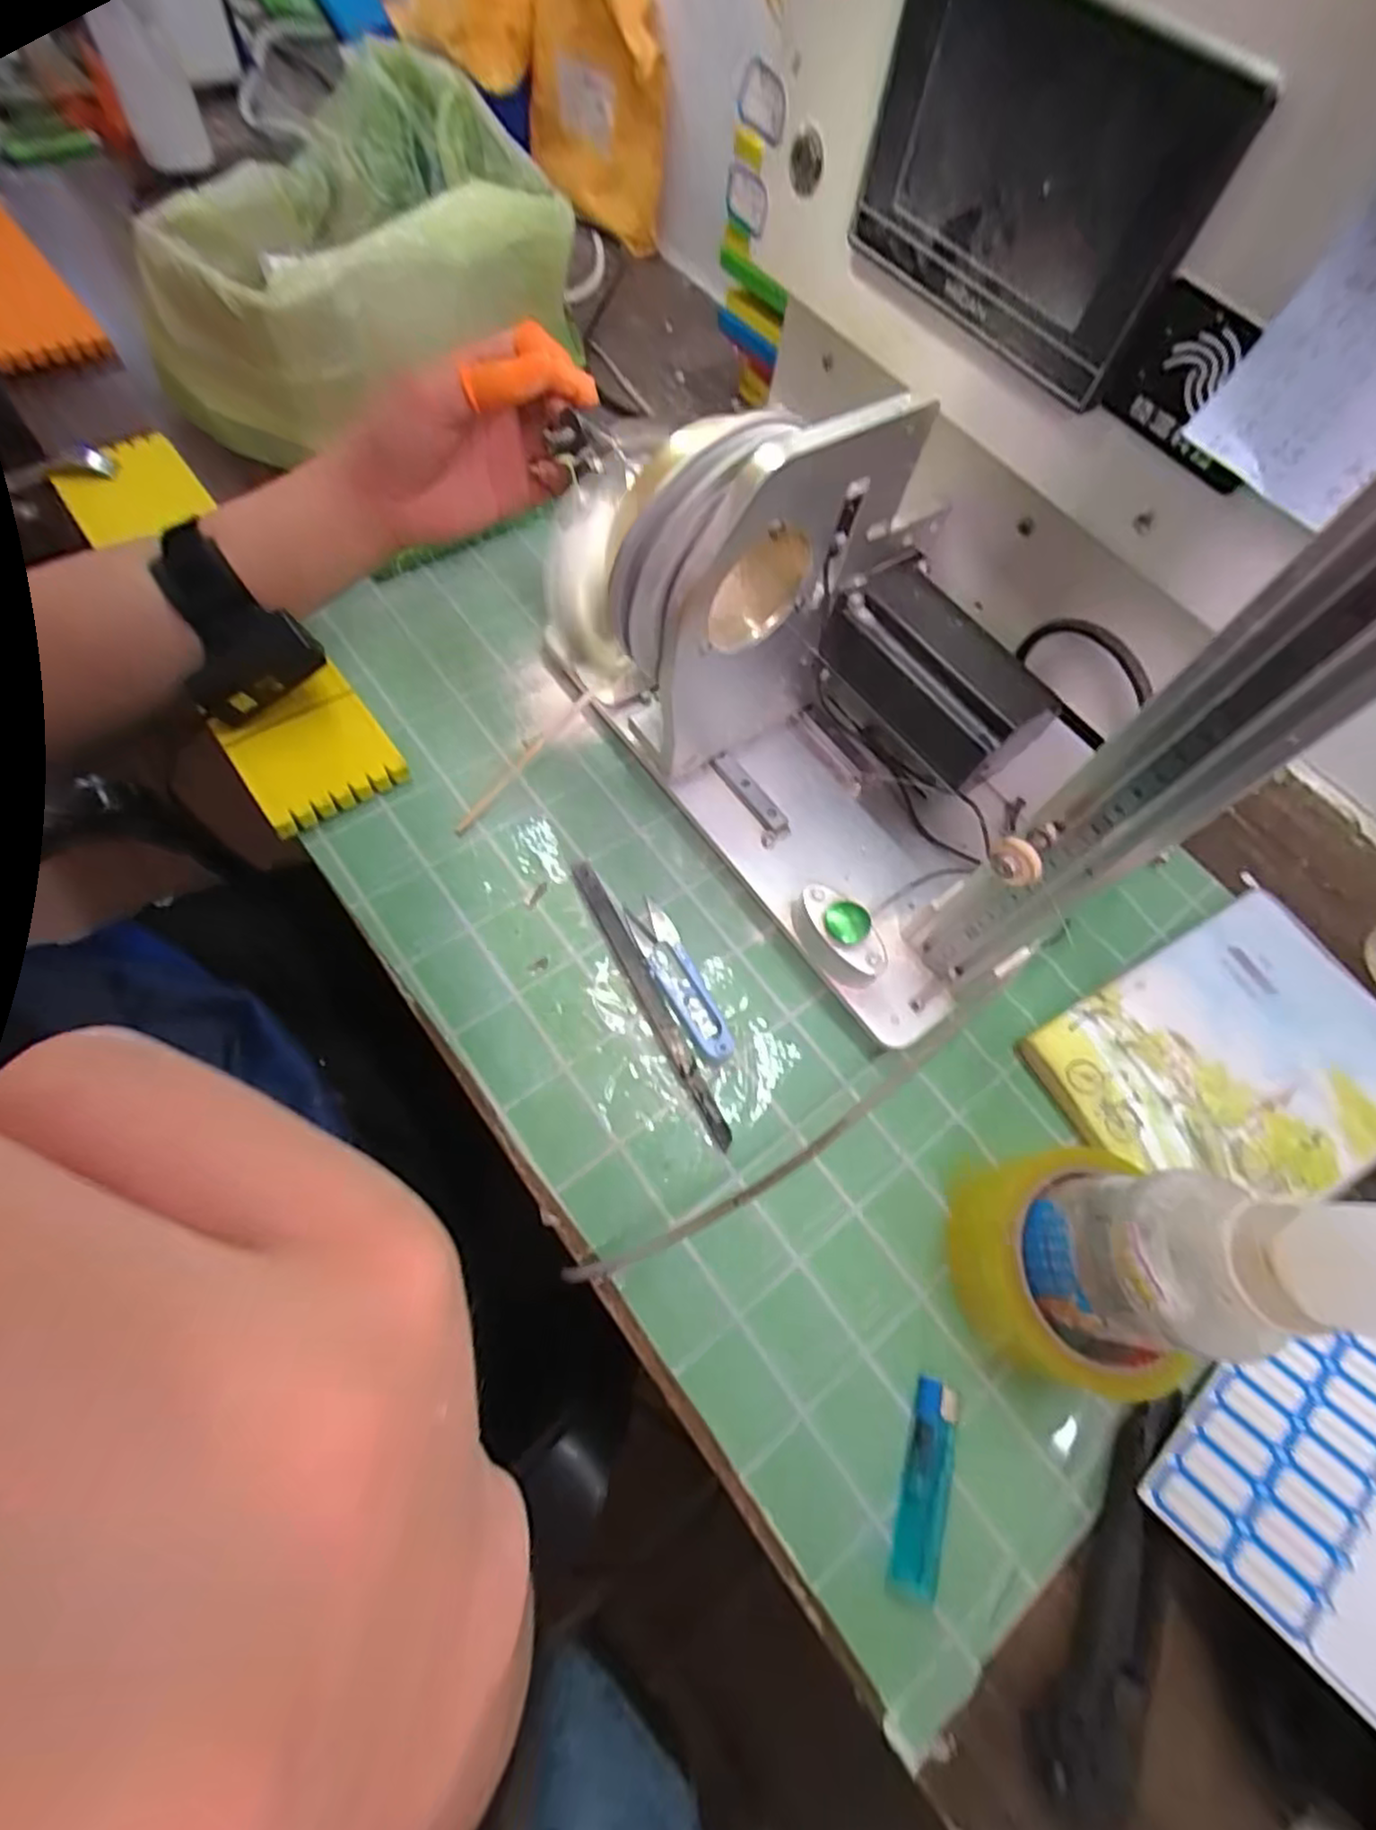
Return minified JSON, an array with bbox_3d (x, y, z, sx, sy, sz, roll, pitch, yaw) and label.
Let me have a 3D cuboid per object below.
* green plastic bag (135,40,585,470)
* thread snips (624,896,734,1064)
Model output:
[{"bbox_3d":[-0.216,-0.466,0.504,0.194,0.102,0.291,22,69,6],"label":"green plastic bag"},{"bbox_3d":[-0.005,0.036,0.394,0.025,0.011,0.101,-22,69,-15],"label":"thread snips"}]

